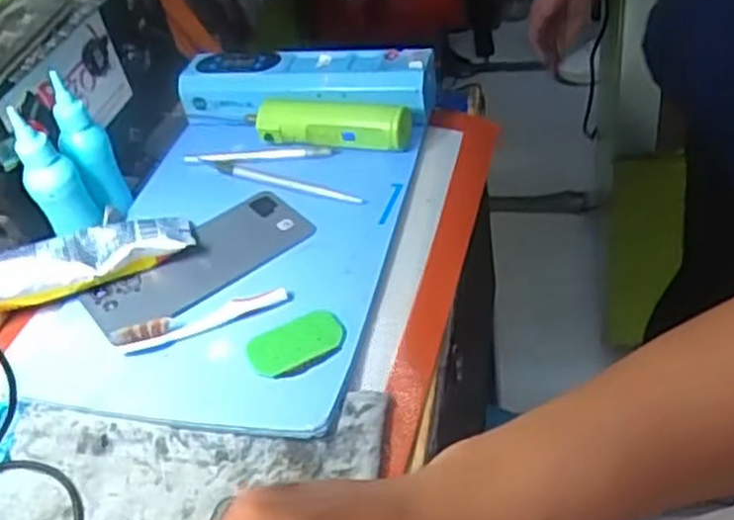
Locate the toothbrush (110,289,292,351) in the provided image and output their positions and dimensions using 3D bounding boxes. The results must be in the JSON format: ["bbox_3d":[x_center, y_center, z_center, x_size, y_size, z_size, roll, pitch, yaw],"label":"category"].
[{"bbox_3d":[-0.104,0.037,0.492,0.109,0.016,0.018,-18,41,-8],"label":"toothbrush"}]

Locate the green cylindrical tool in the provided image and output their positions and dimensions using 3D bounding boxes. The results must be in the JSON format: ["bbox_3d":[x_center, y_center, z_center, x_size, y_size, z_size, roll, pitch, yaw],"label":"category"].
[{"bbox_3d":[-0.032,-0.109,0.612,0.135,0.031,0.032,4,43,17],"label":"green cylindrical tool"}]

